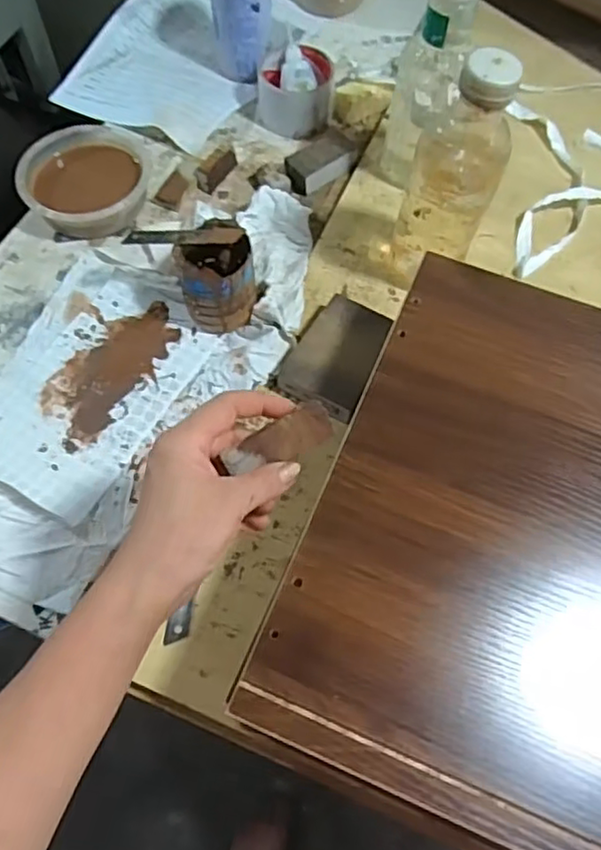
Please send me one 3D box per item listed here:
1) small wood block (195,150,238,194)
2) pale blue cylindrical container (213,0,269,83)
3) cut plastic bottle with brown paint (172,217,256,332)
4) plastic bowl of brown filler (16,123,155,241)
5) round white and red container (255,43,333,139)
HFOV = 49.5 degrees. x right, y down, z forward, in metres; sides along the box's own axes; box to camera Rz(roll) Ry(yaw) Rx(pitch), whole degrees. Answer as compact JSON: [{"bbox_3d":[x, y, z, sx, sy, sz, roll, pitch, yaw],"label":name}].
[{"bbox_3d":[-0.089,-0.268,0.687,0.018,0.027,0.053,32,68,14],"label":"small wood block"},{"bbox_3d":[-0.063,-0.449,0.716,0.064,0.114,0.070,0,64,0],"label":"pale blue cylindrical container"},{"bbox_3d":[-0.073,-0.131,0.579,0.068,0.068,0.072,-5,64,-3],"label":"cut plastic bottle with brown paint"},{"bbox_3d":[-0.216,-0.250,0.663,0.122,0.035,0.144,-1,64,-1],"label":"plastic bowl of brown filler"},{"bbox_3d":[-0.007,-0.363,0.717,0.080,0.057,0.081,0,64,0],"label":"round white and red container"}]

